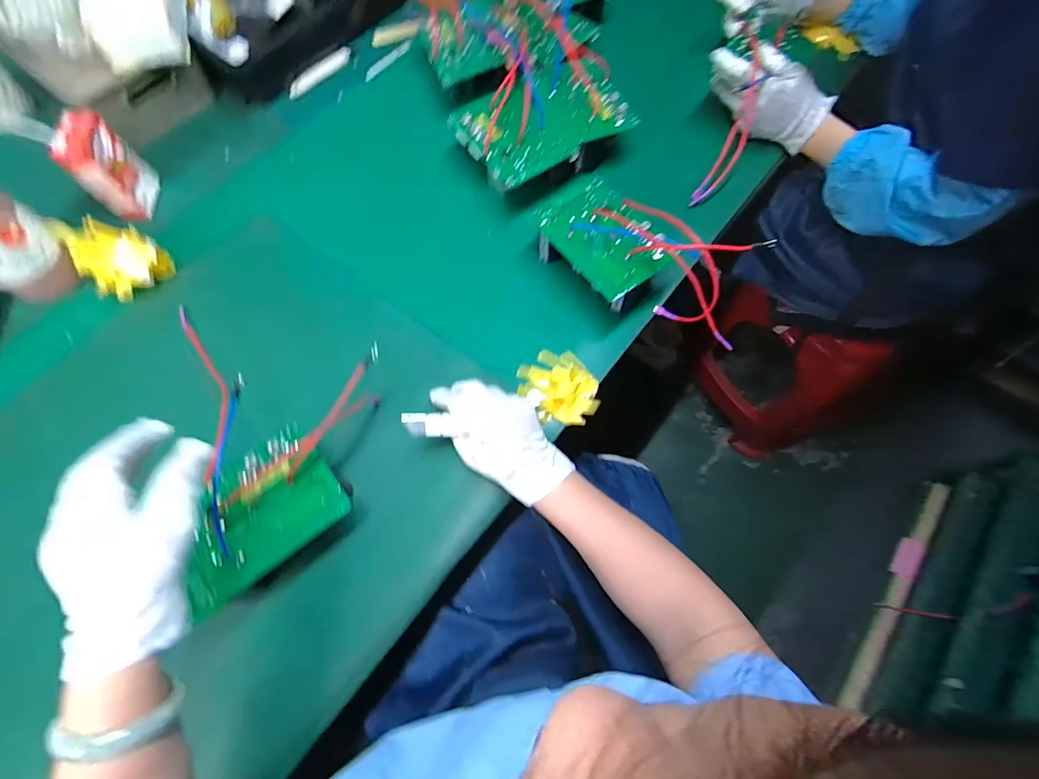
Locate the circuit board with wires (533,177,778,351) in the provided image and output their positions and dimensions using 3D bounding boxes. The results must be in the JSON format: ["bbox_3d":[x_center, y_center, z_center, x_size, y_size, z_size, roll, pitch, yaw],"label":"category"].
[{"bbox_3d":[0.137,-0.148,0.523,0.118,0.111,0.264,-43,73,-14],"label":"circuit board with wires"}]

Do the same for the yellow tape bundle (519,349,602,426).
[{"bbox_3d":[0.047,-0.006,0.513,0.093,0.031,0.077,41,75,16],"label":"yellow tape bundle"}]

